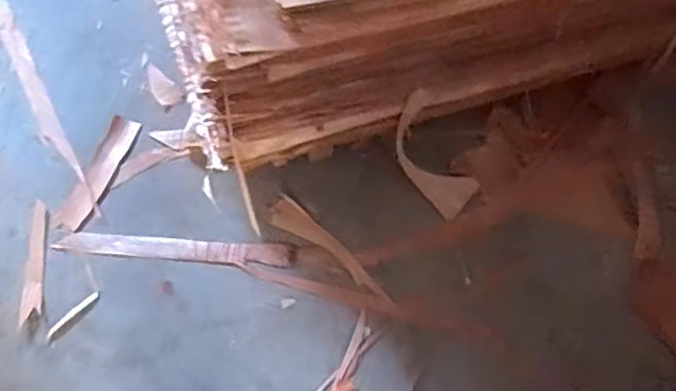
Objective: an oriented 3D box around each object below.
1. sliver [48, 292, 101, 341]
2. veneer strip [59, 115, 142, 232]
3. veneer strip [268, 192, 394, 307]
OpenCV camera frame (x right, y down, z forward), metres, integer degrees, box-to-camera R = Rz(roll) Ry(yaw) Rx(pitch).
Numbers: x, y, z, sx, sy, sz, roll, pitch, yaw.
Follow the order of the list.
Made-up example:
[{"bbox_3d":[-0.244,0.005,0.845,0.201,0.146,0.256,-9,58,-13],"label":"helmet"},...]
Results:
[{"bbox_3d":[-0.538,0.245,1.227,0.024,0.006,0.121,40,70,13],"label":"sliver"},{"bbox_3d":[-0.534,-0.054,1.348,0.065,0.006,0.282,18,67,5],"label":"veneer strip"},{"bbox_3d":[-0.012,0.123,1.302,0.327,0.015,0.064,38,70,12],"label":"veneer strip"}]

